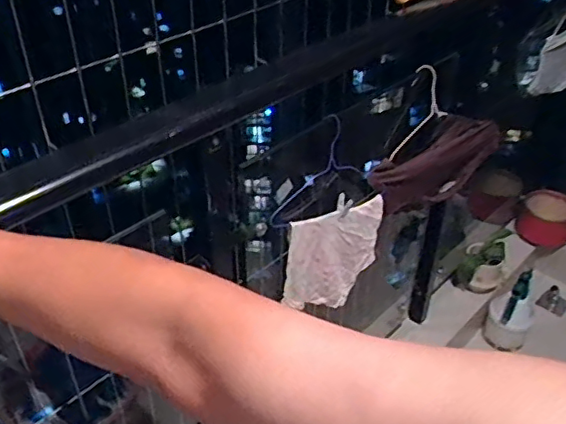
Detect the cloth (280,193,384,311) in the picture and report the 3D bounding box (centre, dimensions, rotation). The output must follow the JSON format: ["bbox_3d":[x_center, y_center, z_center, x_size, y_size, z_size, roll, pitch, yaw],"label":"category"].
[{"bbox_3d":[0.103,0.101,1.239,0.219,0.252,0.028,-18,41,-23],"label":"cloth"}]

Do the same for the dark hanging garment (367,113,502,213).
[{"bbox_3d":[0.353,-0.108,1.393,0.382,0.244,0.064,-16,41,-21],"label":"dark hanging garment"}]

